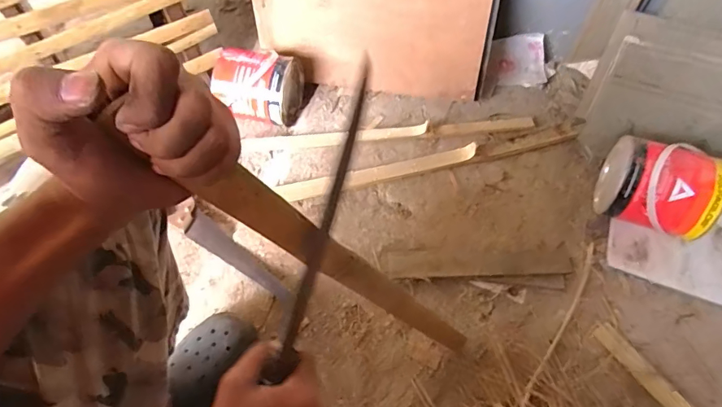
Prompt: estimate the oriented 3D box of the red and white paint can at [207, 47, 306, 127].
[{"bbox_3d":[-0.228,-0.250,1.017,0.179,0.145,0.138,1,58,2],"label":"red and white paint can"}]

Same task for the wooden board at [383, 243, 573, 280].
[{"bbox_3d":[0.214,0.108,0.834,0.337,0.013,0.061,-2,58,0],"label":"wooden board"}]

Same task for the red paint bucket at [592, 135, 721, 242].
[{"bbox_3d":[0.534,-0.023,0.819,0.166,0.163,0.146,20,60,13],"label":"red paint bucket"}]

